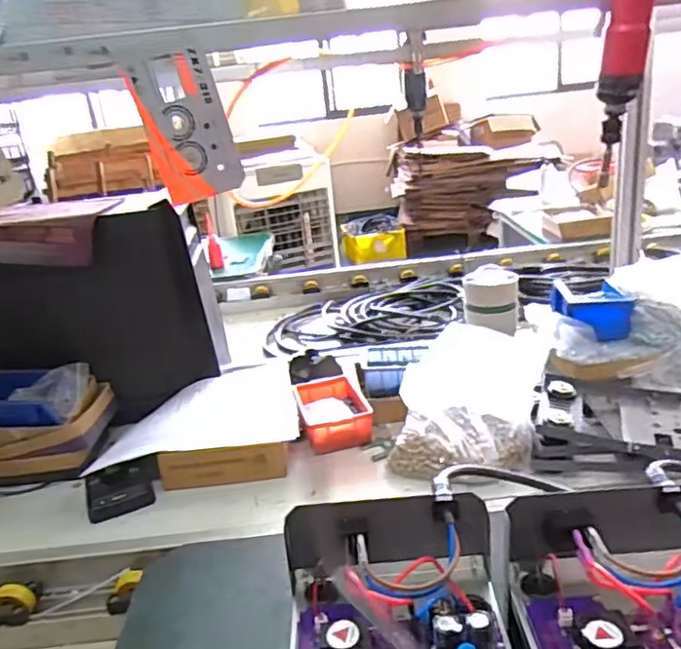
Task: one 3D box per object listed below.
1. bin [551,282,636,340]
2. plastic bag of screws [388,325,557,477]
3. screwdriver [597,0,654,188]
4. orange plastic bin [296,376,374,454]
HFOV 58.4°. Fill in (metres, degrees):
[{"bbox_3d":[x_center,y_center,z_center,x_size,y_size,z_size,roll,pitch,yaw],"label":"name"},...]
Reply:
[{"bbox_3d":[0.424,-0.028,1.035,0.112,0.067,0.122,-3,21,9],"label":"bin"},{"bbox_3d":[0.165,0.099,0.790,0.189,0.169,0.093,1,22,18],"label":"plastic bag of screws"},{"bbox_3d":[0.261,-0.254,0.551,0.043,0.235,0.040,1,22,18],"label":"screwdriver"},{"bbox_3d":[-0.011,0.136,0.943,0.103,0.044,0.159,-9,21,-7],"label":"orange plastic bin"}]

